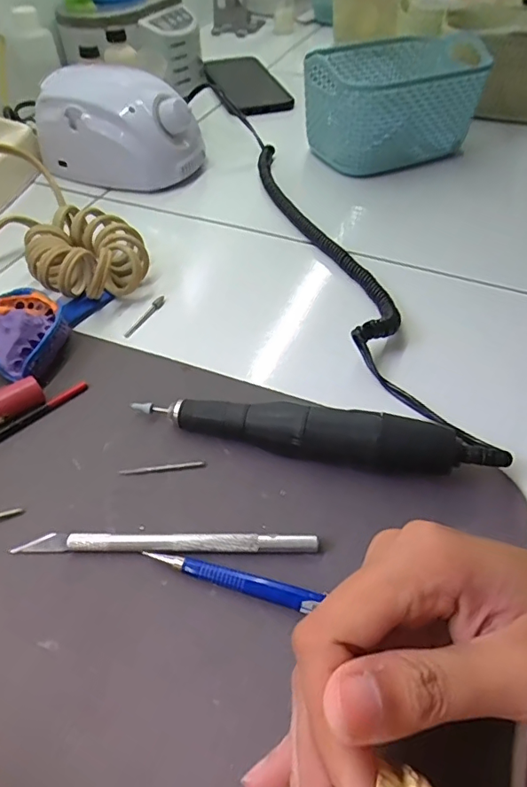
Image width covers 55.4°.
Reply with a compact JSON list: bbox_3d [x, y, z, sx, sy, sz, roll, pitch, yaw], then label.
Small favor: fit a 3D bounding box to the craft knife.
[{"bbox_3d":[-0.044,0.070,0.233,0.137,0.007,0.008,0,48,1],"label":"craft knife"}]

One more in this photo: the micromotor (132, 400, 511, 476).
[{"bbox_3d":[0.025,0.020,0.262,0.185,0.028,0.025,12,49,11],"label":"micromotor"}]

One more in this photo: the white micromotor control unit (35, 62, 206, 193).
[{"bbox_3d":[-0.138,-0.254,0.482,0.145,0.082,0.082,13,49,12],"label":"white micromotor control unit"}]

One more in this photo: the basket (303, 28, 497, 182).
[{"bbox_3d":[0.124,-0.285,0.499,0.154,0.093,0.120,-20,51,-17],"label":"basket"}]

